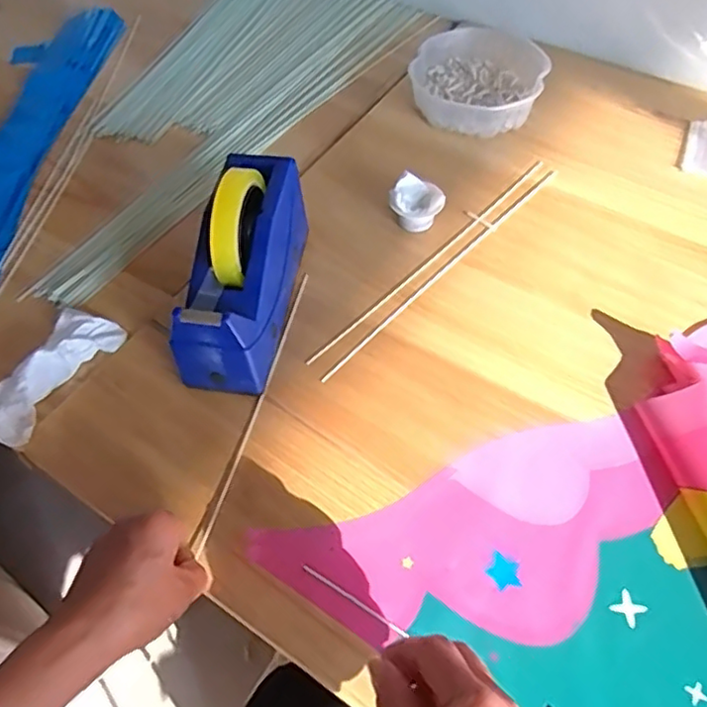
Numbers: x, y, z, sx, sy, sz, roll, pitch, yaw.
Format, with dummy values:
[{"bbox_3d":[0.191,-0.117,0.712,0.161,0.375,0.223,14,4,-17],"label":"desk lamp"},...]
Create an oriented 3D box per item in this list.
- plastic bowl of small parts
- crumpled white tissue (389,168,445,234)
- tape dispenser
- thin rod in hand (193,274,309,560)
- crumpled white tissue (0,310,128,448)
[{"bbox_3d":[0.148,-0.324,0.745,0.147,0.047,0.144,-1,55,1],"label":"plastic bowl of small parts"},{"bbox_3d":[0.064,-0.150,0.635,0.051,0.040,0.043,12,57,10],"label":"crumpled white tissue"},{"bbox_3d":[-0.092,-0.079,0.539,0.068,0.129,0.199,8,56,8],"label":"tape dispenser"},{"bbox_3d":[-0.079,0.035,0.534,0.008,0.009,0.272,11,57,10],"label":"thin rod in hand"},{"bbox_3d":[-0.265,0.013,0.543,0.065,0.033,0.136,21,59,16],"label":"crumpled white tissue"}]

